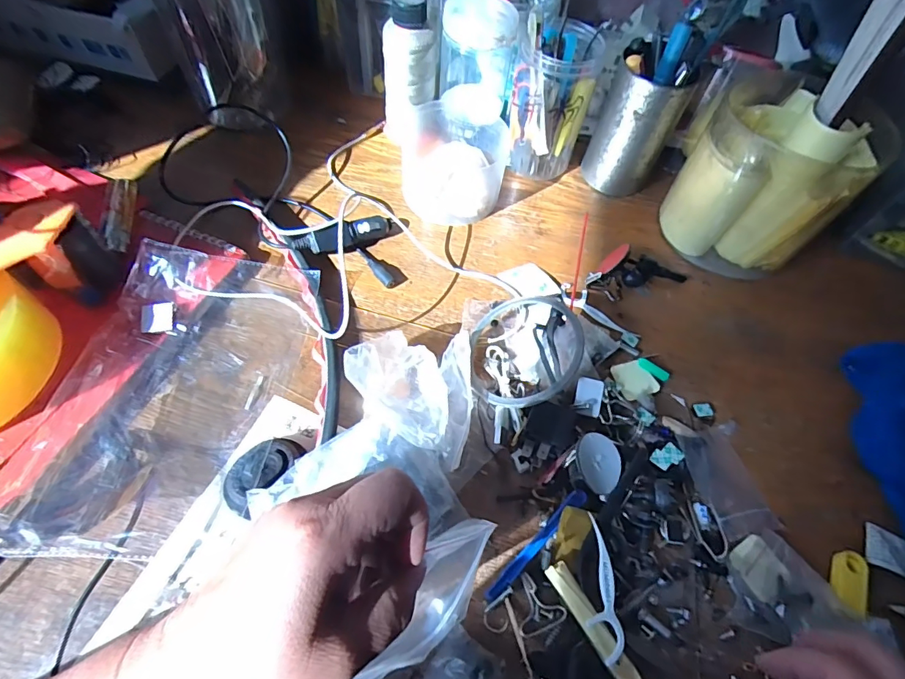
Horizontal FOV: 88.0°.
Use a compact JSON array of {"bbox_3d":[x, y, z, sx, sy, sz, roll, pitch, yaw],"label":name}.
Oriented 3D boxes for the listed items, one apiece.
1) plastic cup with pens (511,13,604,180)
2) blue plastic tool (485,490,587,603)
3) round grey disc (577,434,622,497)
[{"bbox_3d":[0.090,-0.223,0.441,0.070,0.127,0.071,13,57,3],"label":"plastic cup with pens"},{"bbox_3d":[0.050,0.121,0.279,0.082,0.013,0.009,-37,67,-25],"label":"blue plastic tool"},{"bbox_3d":[0.092,0.077,0.295,0.036,0.004,0.033,7,73,-25],"label":"round grey disc"}]

